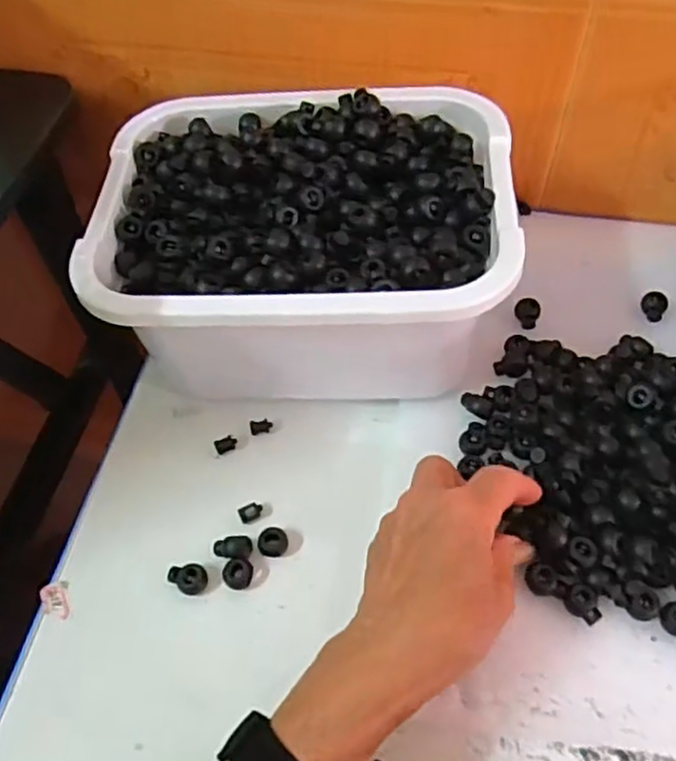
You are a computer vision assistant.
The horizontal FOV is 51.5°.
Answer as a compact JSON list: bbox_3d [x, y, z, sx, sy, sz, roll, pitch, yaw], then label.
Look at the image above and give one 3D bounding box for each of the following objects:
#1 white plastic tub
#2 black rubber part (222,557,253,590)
[{"bbox_3d":[-0.021,-0.082,0.463,0.248,0.119,0.187,1,57,3],"label":"white plastic tub"},{"bbox_3d":[-0.058,0.112,0.407,0.017,0.009,0.016,-1,57,1],"label":"black rubber part"}]

